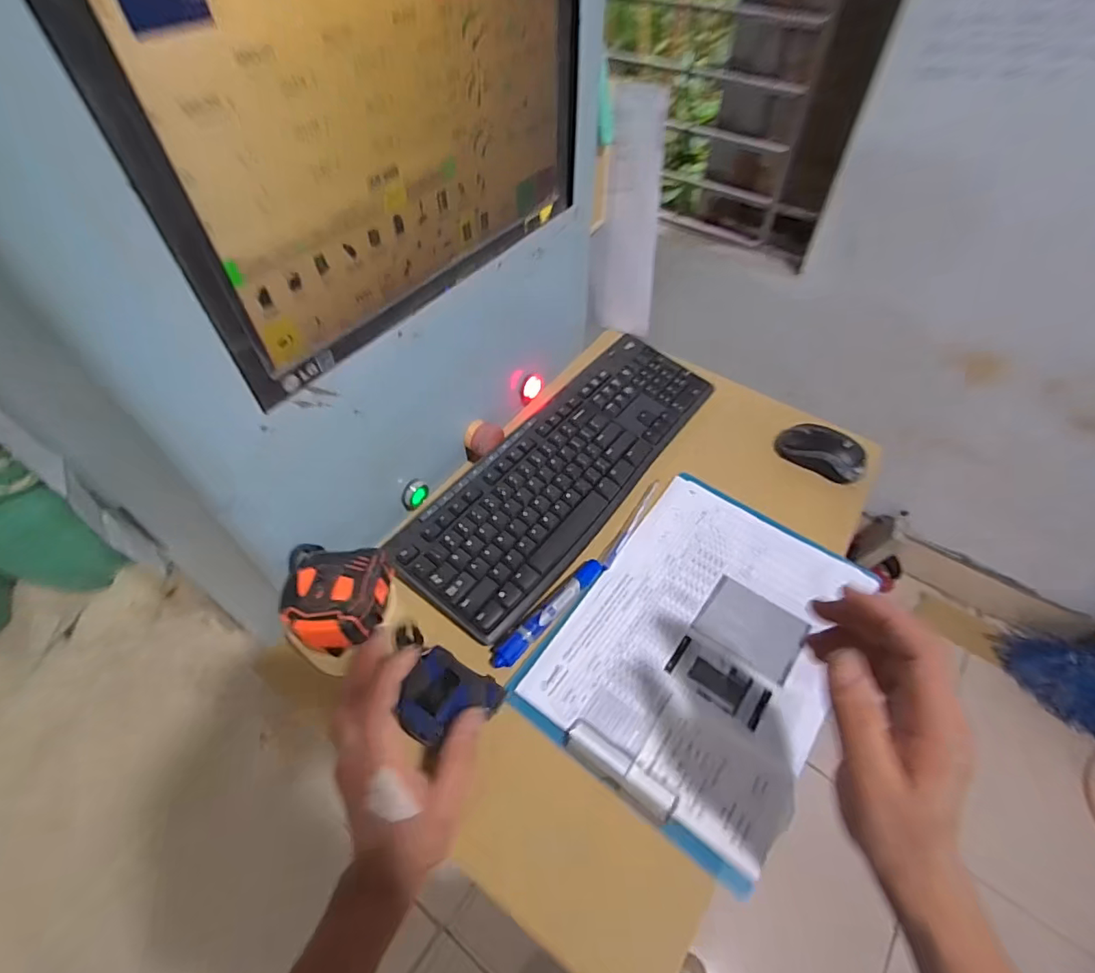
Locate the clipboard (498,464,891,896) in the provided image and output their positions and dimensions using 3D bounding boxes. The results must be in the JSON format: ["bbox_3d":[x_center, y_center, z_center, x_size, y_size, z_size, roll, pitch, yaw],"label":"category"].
[{"bbox_3d":[0.146,0.135,0.486,0.220,0.014,0.313,31,59,22],"label":"clipboard"}]

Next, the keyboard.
[{"bbox_3d":[0.027,-0.029,0.583,0.145,0.033,0.434,30,58,22],"label":"keyboard"}]

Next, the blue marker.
[{"bbox_3d":[0.005,0.114,0.487,0.018,0.016,0.136,36,61,25],"label":"blue marker"}]

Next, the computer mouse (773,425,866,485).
[{"bbox_3d":[0.318,-0.043,0.615,0.095,0.037,0.046,30,58,22],"label":"computer mouse"}]

